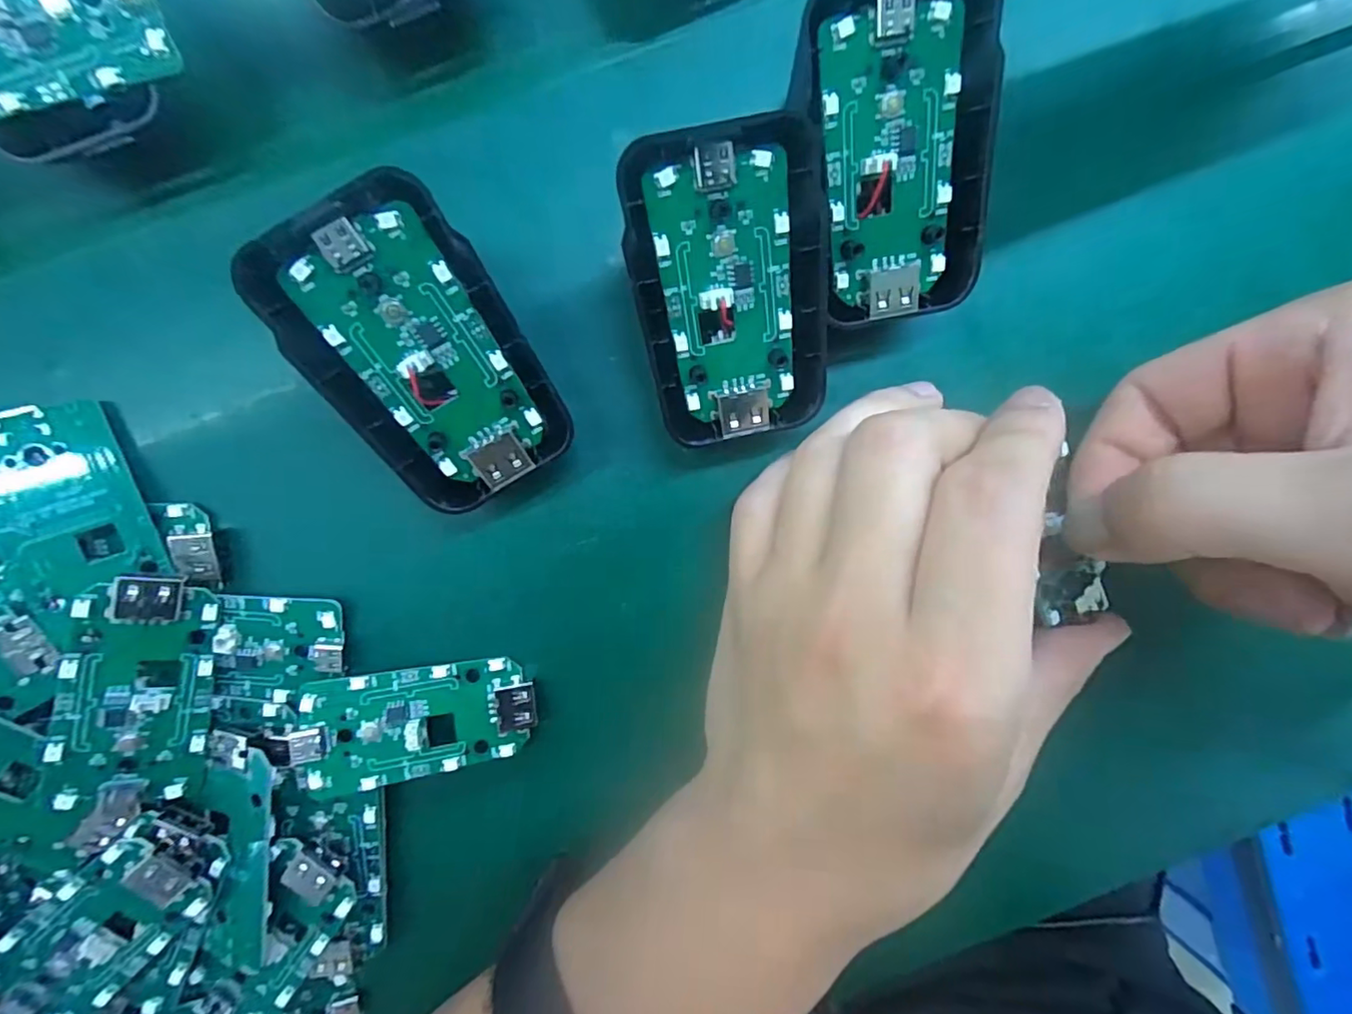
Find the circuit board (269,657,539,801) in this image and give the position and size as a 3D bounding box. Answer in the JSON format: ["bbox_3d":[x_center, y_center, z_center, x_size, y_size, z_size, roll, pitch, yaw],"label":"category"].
[{"bbox_3d":[-0.075,0.063,0.163,0.066,0.009,0.031,-6,97,-2],"label":"circuit board"}]

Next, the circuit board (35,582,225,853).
[{"bbox_3d":[-0.143,0.055,0.152,0.032,0.005,0.073,11,95,-33],"label":"circuit board"}]

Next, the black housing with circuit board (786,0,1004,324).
[{"bbox_3d":[0.052,-0.080,0.133,0.044,0.012,0.070,-11,117,2],"label":"black housing with circuit board"}]

